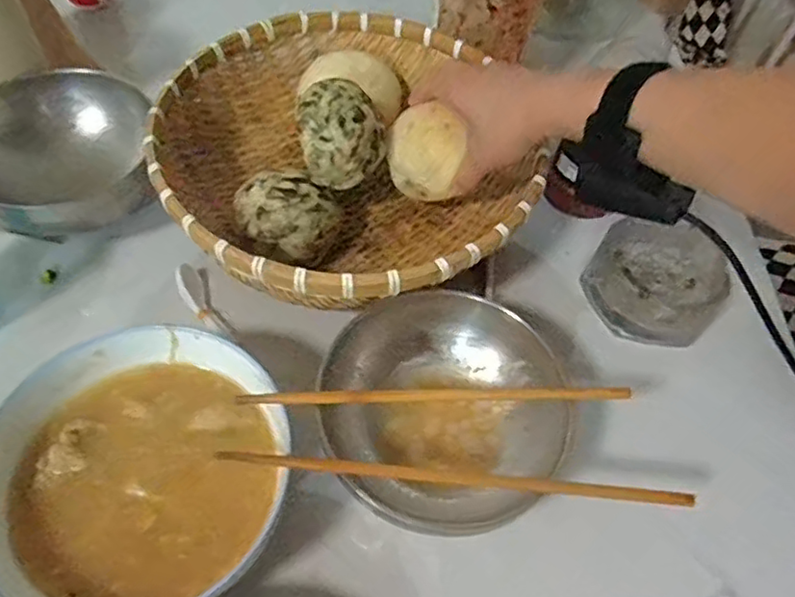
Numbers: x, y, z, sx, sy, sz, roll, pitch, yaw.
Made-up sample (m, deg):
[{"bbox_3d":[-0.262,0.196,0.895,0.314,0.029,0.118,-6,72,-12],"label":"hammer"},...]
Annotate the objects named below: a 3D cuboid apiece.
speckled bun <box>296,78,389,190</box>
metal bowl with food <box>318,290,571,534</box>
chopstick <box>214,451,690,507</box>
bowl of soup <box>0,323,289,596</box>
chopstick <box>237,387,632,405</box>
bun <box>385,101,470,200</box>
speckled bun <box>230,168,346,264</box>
[{"bbox_3d":[-0.041,-0.127,0.488,0.067,0.057,0.068,4,56,-3],"label":"speckled bun"},{"bbox_3d":[0.029,0.070,0.413,0.164,0.070,0.155,2,56,-3],"label":"metal bowl with food"},{"bbox_3d":[0.034,0.101,0.351,0.259,0.009,0.010,6,56,-1],"label":"chopstick"},{"bbox_3d":[-0.155,0.103,0.375,0.169,0.071,0.165,2,56,-3],"label":"bowl of soup"},{"bbox_3d":[0.022,0.058,0.370,0.225,0.013,0.010,2,56,-4],"label":"chopstick"},{"bbox_3d":[0.021,-0.118,0.510,0.059,0.057,0.057,8,56,0],"label":"bun"},{"bbox_3d":[-0.085,-0.056,0.490,0.079,0.059,0.063,16,56,6],"label":"speckled bun"}]

